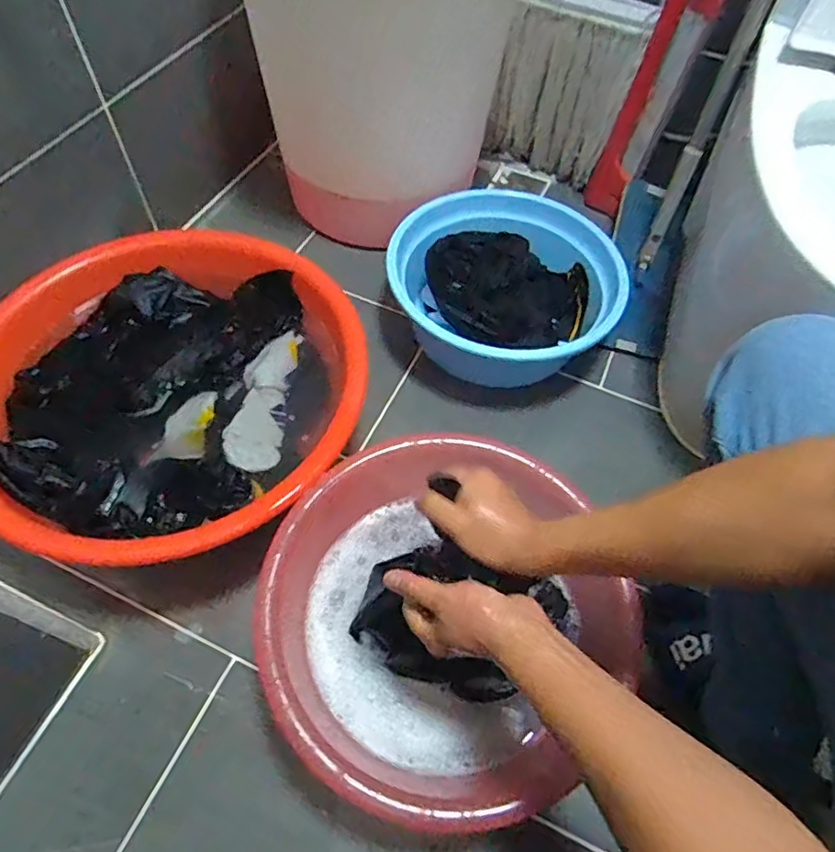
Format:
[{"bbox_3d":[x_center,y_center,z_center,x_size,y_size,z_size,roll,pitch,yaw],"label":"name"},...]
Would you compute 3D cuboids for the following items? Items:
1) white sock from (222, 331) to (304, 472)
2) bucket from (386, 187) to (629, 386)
[{"bbox_3d":[-0.207,-0.038,0.773,0.069,0.019,0.218,3,57,-2],"label":"white sock"},{"bbox_3d":[0.142,-0.222,0.928,0.332,0.119,0.356,2,57,-3],"label":"bucket"}]

